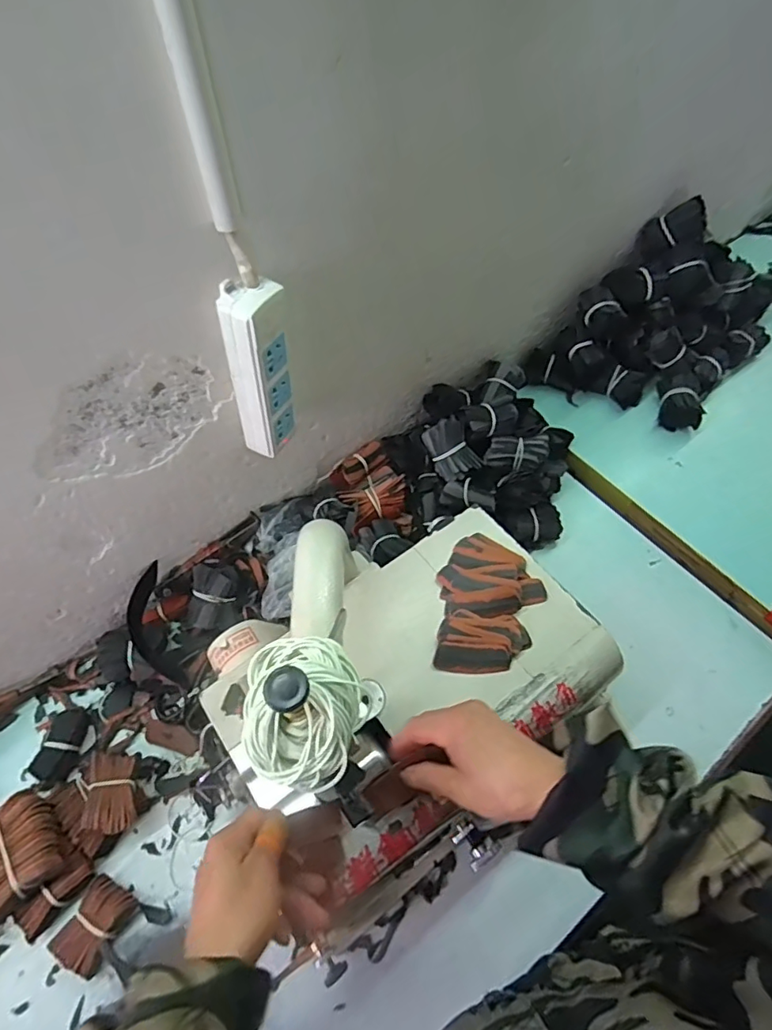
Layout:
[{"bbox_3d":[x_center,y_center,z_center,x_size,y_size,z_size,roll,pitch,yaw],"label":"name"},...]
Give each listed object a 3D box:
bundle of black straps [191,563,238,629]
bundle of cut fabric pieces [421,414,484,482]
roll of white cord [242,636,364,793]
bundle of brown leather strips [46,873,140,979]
[{"bbox_3d":[-0.202,0.093,0.637,0.064,0.037,0.072,-6,58,-3],"label":"bundle of black straps"},{"bbox_3d":[0.084,-0.084,0.702,0.056,0.026,0.075,-30,95,1],"label":"bundle of cut fabric pieces"},{"bbox_3d":[-0.046,0.108,0.305,0.064,0.036,0.080,-6,58,-3],"label":"roll of white cord"},{"bbox_3d":[-0.271,0.383,0.508,0.046,0.028,0.067,25,61,15],"label":"bundle of brown leather strips"}]

